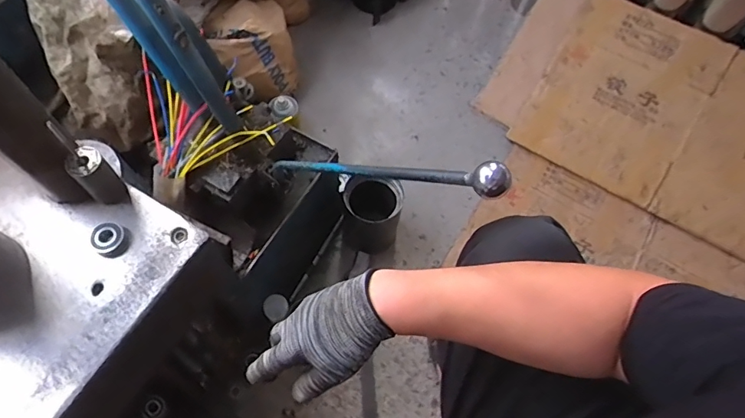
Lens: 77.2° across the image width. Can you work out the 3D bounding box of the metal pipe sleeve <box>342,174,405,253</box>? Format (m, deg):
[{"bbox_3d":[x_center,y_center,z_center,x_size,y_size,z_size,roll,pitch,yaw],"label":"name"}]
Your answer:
[{"bbox_3d":[-0.001,0.009,0.973,0.117,0.160,0.121,8,63,1],"label":"metal pipe sleeve"}]

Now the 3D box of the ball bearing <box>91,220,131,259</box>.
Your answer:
[{"bbox_3d":[-0.309,0.034,0.547,0.044,0.016,0.039,34,66,13],"label":"ball bearing"}]

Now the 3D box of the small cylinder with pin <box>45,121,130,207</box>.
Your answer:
[{"bbox_3d":[-0.322,-0.051,0.523,0.037,0.139,0.038,-38,71,-20],"label":"small cylinder with pin"}]

